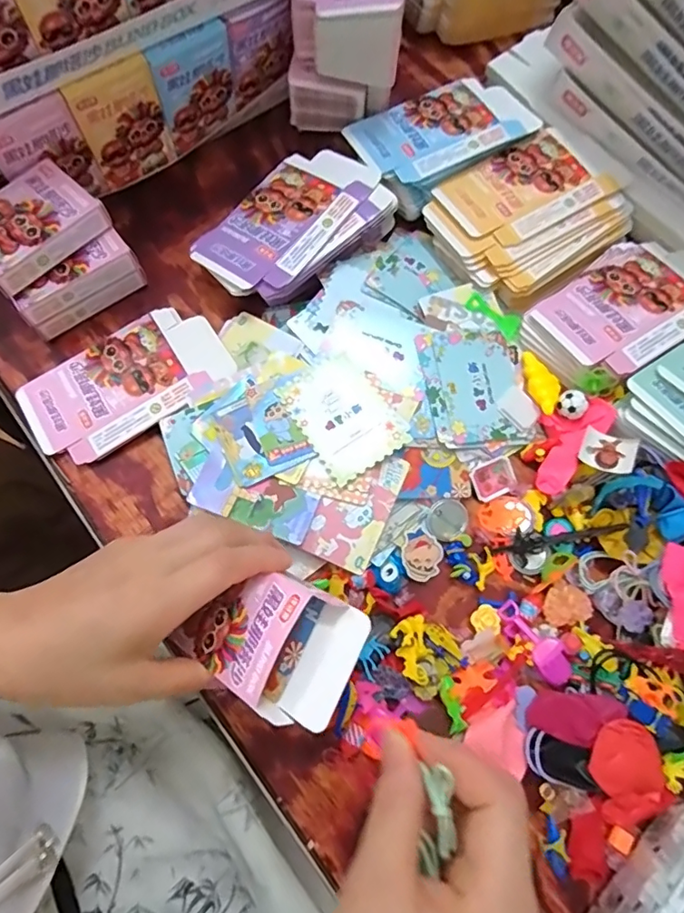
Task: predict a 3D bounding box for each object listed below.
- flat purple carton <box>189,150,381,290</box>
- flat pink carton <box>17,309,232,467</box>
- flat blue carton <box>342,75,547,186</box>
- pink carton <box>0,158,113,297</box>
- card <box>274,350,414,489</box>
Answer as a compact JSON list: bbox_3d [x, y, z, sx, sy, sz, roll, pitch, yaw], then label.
[{"bbox_3d":[-0.046,-0.192,0.420,0.089,0.008,0.147,35,77,14],"label":"flat purple carton"},{"bbox_3d":[-0.164,-0.058,0.399,0.150,0.004,0.083,-33,77,-10],"label":"flat pink carton"},{"bbox_3d":[0.089,-0.281,0.445,0.154,0.009,0.085,-27,76,-9],"label":"flat blue carton"},{"bbox_3d":[-0.227,-0.168,0.383,0.065,0.021,0.093,44,78,10],"label":"pink carton"},{"bbox_3d":[0.001,-0.030,0.383,0.064,0.010,0.087,-32,77,-10],"label":"card"}]

